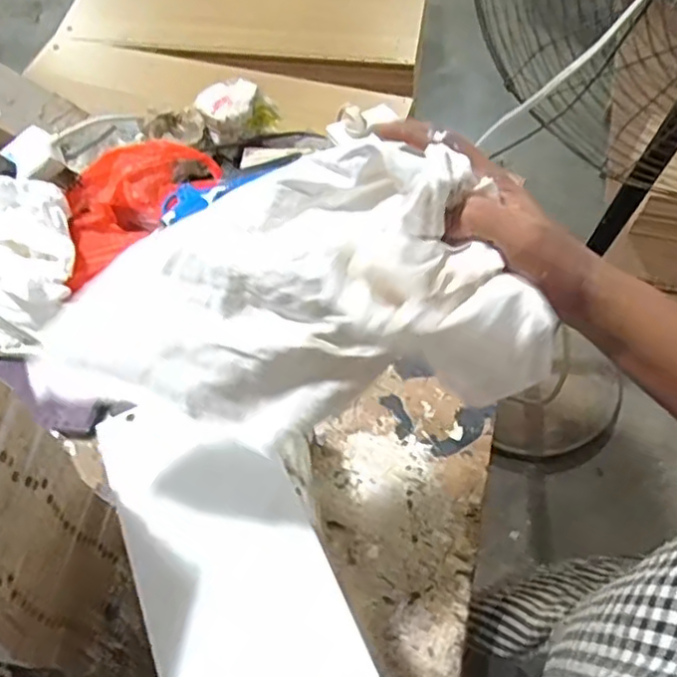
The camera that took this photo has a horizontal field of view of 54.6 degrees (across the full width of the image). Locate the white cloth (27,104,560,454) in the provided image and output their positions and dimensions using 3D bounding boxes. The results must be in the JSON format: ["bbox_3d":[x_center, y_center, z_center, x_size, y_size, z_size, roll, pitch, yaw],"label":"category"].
[{"bbox_3d":[-0.039,-0.027,0.379,0.283,0.115,0.136,-3,60,1],"label":"white cloth"}]

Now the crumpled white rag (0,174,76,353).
[{"bbox_3d":[-0.366,-0.076,0.702,0.168,0.110,0.158,-13,60,-5],"label":"crumpled white rag"}]

